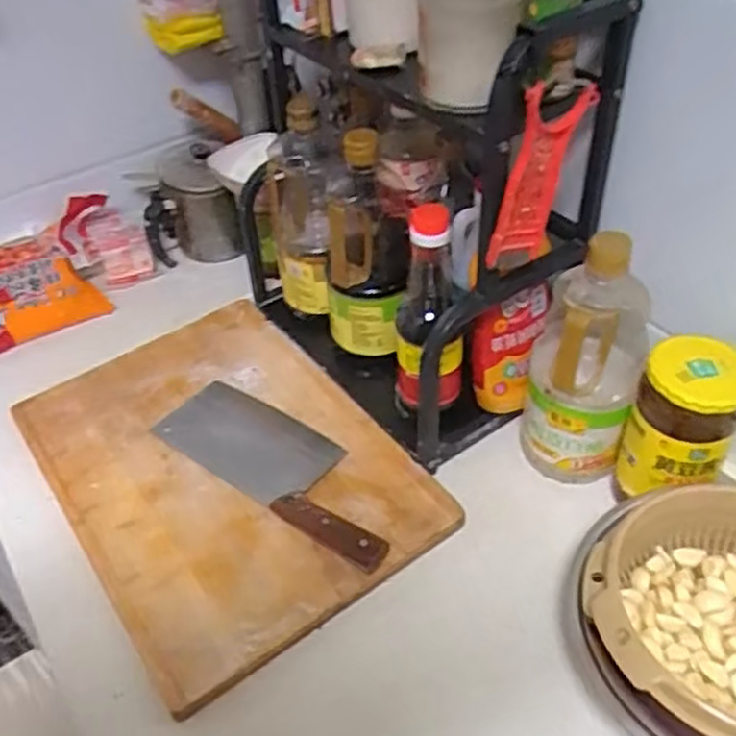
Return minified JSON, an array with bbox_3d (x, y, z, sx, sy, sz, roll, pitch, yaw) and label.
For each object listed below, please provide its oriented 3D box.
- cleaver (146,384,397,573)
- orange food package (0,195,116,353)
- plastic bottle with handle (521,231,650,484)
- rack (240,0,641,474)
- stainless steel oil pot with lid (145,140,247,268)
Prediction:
[{"bbox_3d":[-0.084,0.092,0.770,0.300,0.022,0.106,27,53,30],"label":"cleaver"},{"bbox_3d":[-0.428,-0.113,0.976,0.214,0.038,0.147,-23,91,-11],"label":"orange food package"},{"bbox_3d":[0.197,-0.001,0.695,0.096,0.242,0.073,13,48,20],"label":"plastic bottle with handle"},{"bbox_3d":[0.004,-0.184,0.788,0.440,0.388,0.217,32,56,33],"label":"rack"},{"bbox_3d":[-0.236,-0.224,1.054,0.129,0.151,0.092,1,45,9],"label":"stainless steel oil pot with lid"}]

